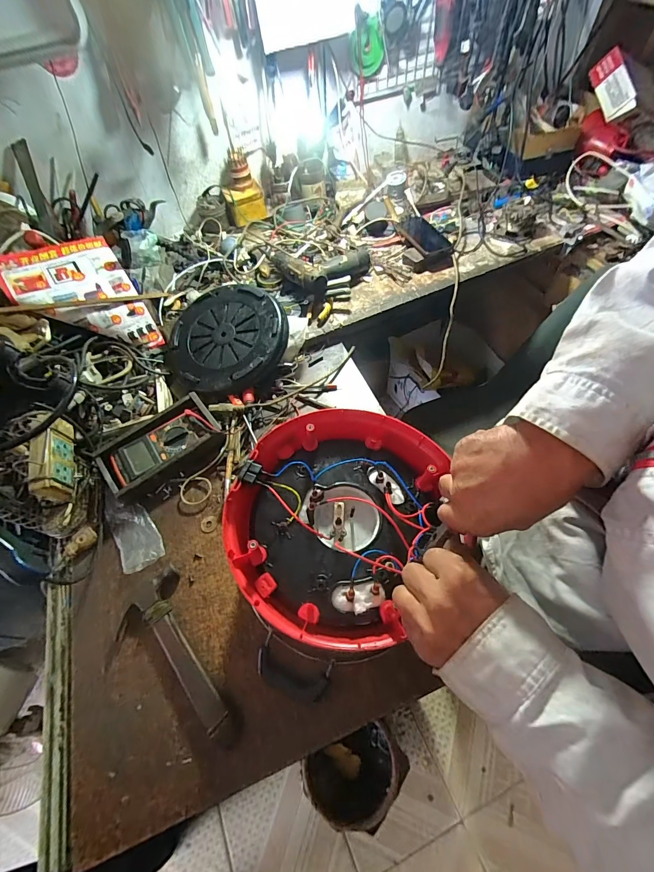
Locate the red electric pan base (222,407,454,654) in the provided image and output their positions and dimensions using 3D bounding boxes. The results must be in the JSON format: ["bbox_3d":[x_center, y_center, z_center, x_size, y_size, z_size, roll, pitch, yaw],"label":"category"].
[{"bbox_3d":[0.016,0.089,0.407,0.235,0.059,0.254,7,60,8],"label":"red electric pan base"}]

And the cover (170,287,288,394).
[{"bbox_3d":[-0.206,-0.199,0.737,0.245,0.040,0.245,-4,72,12],"label":"cover"}]

